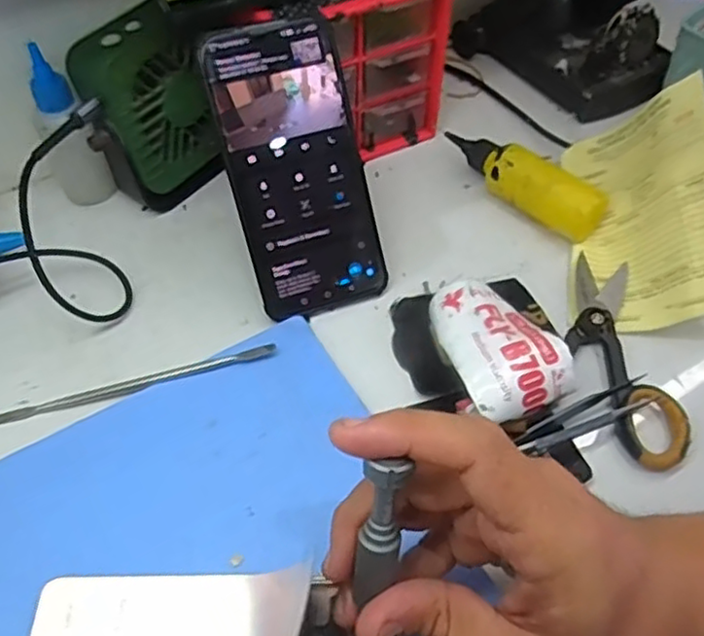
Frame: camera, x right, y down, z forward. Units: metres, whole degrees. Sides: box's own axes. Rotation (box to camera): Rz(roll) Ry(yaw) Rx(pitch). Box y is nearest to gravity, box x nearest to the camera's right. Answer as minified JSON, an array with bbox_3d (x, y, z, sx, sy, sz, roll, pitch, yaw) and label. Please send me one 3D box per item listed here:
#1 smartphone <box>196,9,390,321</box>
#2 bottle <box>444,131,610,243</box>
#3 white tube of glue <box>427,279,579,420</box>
[{"bbox_3d":[-0.031,-0.084,0.390,0.077,0.164,0.005,-16,15,-11],"label":"smartphone"},{"bbox_3d":[0.114,-0.094,0.457,0.121,0.034,0.028,38,63,23],"label":"bottle"},{"bbox_3d":[0.079,0.019,0.372,0.060,0.042,0.083,-13,56,-9],"label":"white tube of glue"}]

